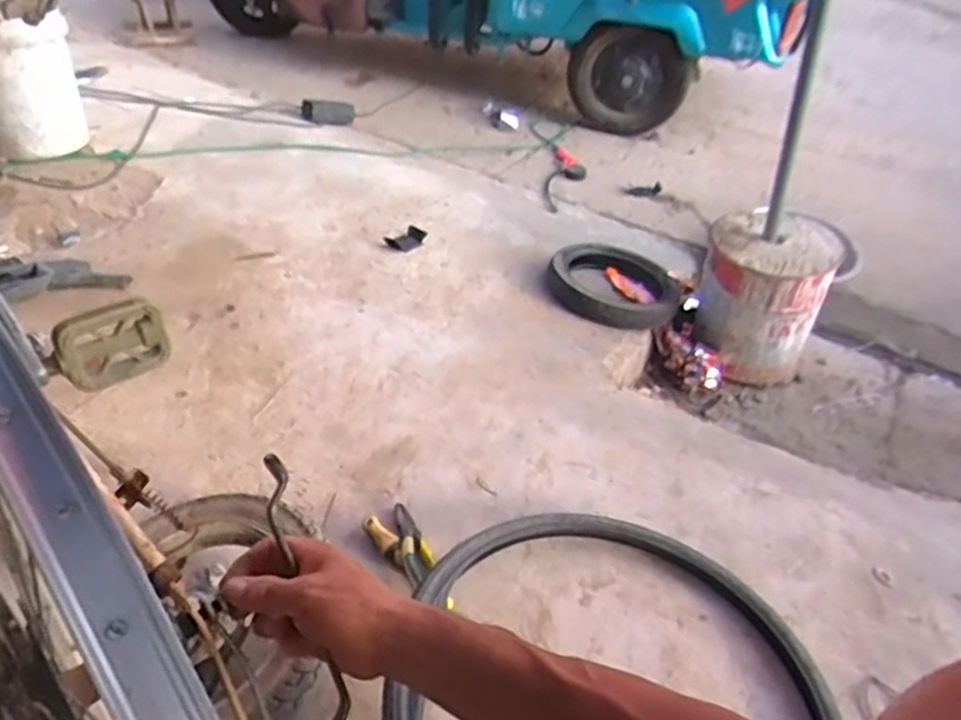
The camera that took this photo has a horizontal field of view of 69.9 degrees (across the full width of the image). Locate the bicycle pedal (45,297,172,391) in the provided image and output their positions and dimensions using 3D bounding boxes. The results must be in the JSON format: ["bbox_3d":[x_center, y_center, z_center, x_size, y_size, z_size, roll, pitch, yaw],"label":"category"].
[{"bbox_3d":[-0.348,-0.013,0.643,0.026,0.072,0.099,19,42,43],"label":"bicycle pedal"}]

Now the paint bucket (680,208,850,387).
[{"bbox_3d":[0.689,-0.154,1.718,0.309,0.345,0.284,24,46,18],"label":"paint bucket"}]

